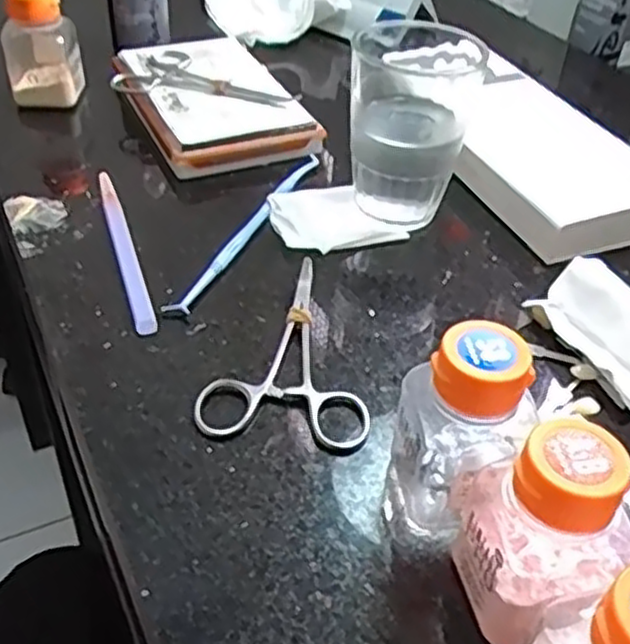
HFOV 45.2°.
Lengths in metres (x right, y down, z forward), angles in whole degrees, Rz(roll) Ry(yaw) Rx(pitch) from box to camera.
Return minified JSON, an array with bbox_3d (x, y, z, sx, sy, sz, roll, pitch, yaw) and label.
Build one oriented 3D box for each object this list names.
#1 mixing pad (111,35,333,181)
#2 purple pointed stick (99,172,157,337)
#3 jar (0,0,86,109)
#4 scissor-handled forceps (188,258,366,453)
[{"bbox_3d":[-0.071,-0.150,0.499,0.099,0.016,0.153,-16,45,-22],"label":"mixing pad"},{"bbox_3d":[-0.099,-0.040,0.390,0.009,0.006,0.136,-11,44,-17],"label":"purple pointed stick"},{"bbox_3d":[-0.179,-0.182,0.494,0.046,0.072,0.037,-9,44,-12],"label":"jar"},{"bbox_3d":[-0.013,0.008,0.340,0.070,0.005,0.116,3,41,-2],"label":"scissor-handled forceps"}]

